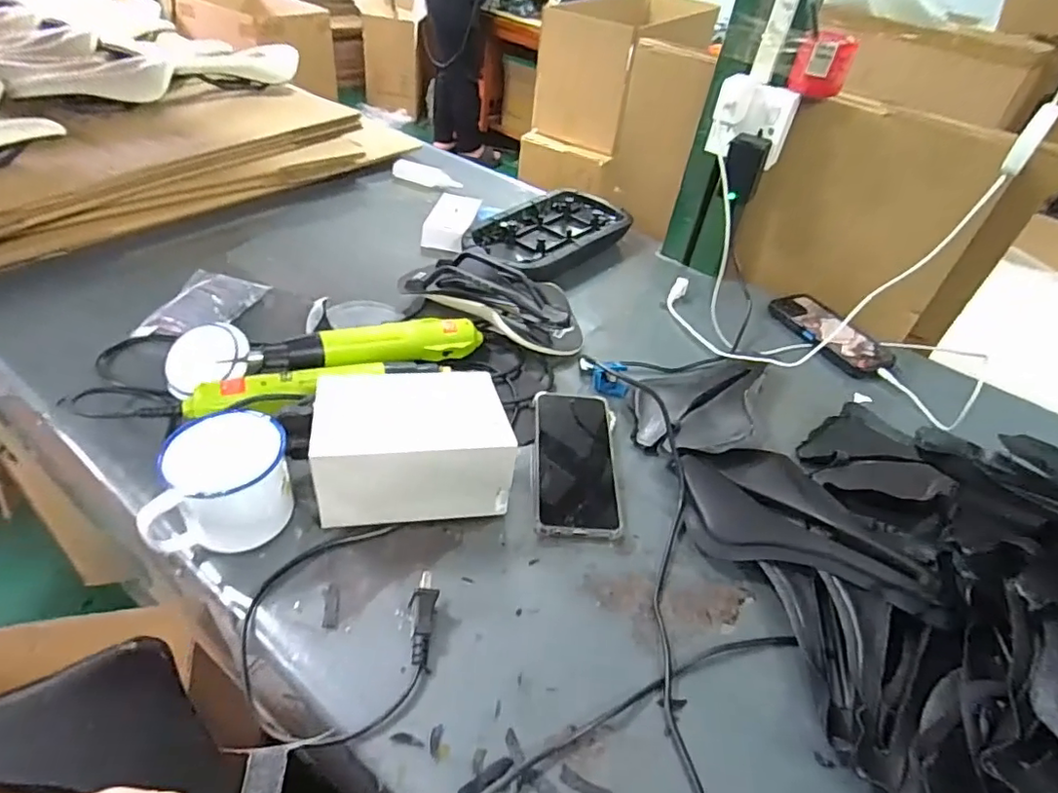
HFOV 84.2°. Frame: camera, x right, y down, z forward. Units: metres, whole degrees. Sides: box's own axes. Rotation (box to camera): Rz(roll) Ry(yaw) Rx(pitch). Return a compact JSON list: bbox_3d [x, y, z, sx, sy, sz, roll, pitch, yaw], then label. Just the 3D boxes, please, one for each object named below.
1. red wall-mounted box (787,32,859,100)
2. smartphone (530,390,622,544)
[{"bbox_3d":[0.347,-0.394,0.694,0.064,0.061,0.048,23,44,14],"label":"red wall-mounted box"},{"bbox_3d":[0.045,0.060,0.571,0.081,0.012,0.169,7,44,-4],"label":"smartphone"}]

